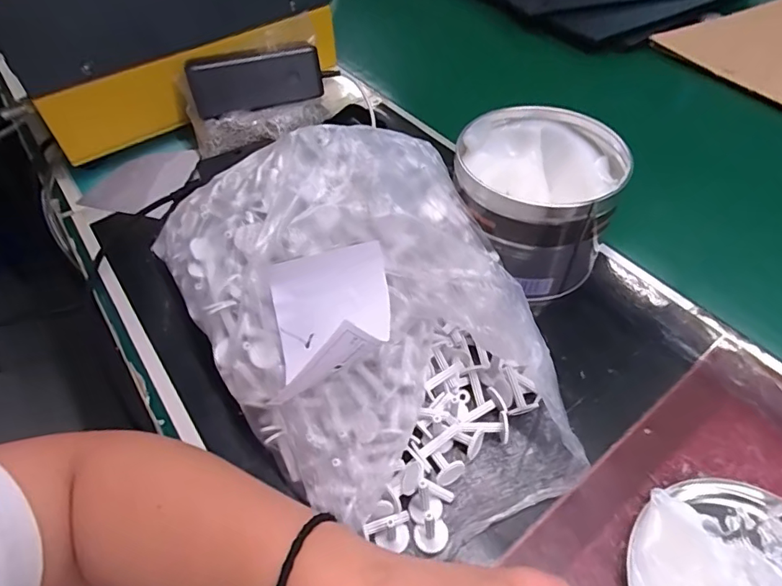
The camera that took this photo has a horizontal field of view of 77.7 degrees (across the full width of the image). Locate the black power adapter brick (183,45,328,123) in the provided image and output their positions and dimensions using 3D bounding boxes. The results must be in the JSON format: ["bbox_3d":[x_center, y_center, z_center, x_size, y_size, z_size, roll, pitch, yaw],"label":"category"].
[{"bbox_3d":[-0.131,-0.210,0.482,0.126,0.048,0.023,-15,52,-11],"label":"black power adapter brick"}]

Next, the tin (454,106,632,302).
[{"bbox_3d":[0.114,-0.073,0.403,0.120,0.102,0.121,0,50,0],"label":"tin"}]

